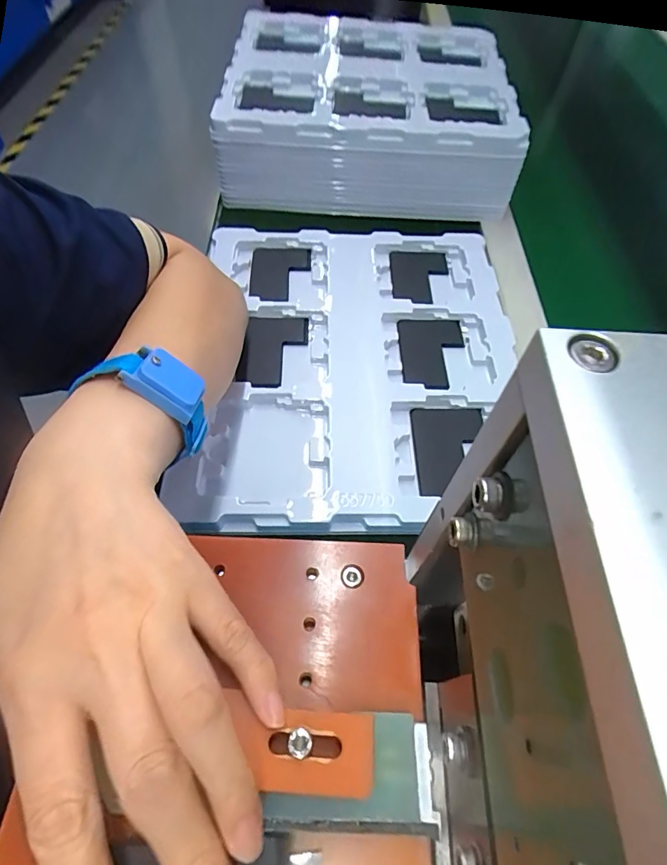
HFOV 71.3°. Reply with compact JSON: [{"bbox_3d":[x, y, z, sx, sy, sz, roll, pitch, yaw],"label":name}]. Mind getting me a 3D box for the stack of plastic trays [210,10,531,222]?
[{"bbox_3d":[0.043,-0.405,0.573,0.310,0.097,0.322,2,57,-1],"label":"stack of plastic trays"}]

